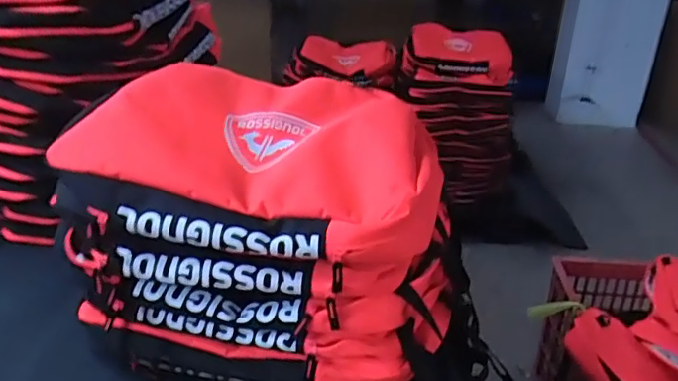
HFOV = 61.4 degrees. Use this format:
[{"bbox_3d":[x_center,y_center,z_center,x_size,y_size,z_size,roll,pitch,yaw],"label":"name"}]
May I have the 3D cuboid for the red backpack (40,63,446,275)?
[{"bbox_3d":[-0.105,-0.054,0.804,0.457,0.112,0.379,4,28,6],"label":"red backpack"}]

